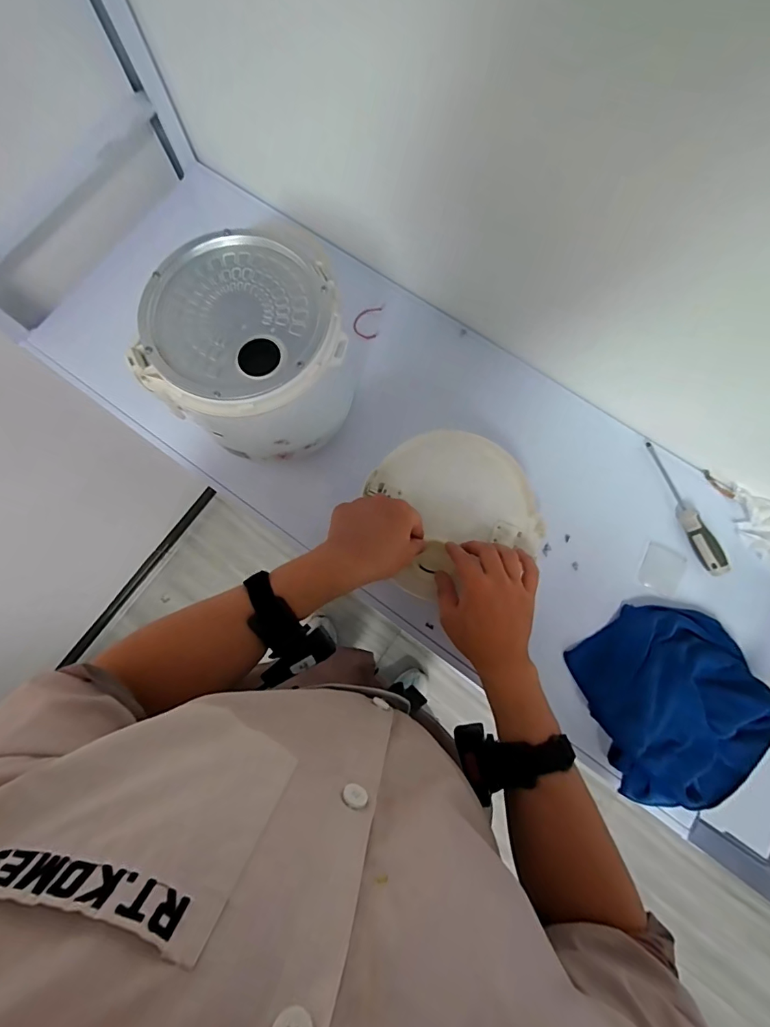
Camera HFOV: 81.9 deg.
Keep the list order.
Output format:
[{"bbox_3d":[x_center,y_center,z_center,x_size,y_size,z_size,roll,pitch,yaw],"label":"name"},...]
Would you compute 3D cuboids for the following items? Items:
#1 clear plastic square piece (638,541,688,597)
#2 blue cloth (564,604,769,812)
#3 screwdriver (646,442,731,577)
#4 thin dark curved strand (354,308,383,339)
[{"bbox_3d":[0.358,0.072,0.575,0.047,0.004,0.058,25,85,20],"label":"clear plastic square piece"},{"bbox_3d":[0.342,0.221,0.514,0.185,0.051,0.214,-19,79,-3],"label":"blue cloth"},{"bbox_3d":[0.391,-0.010,0.575,0.029,0.031,0.183,-15,79,-2],"label":"screwdriver"},{"bbox_3d":[-0.025,-0.279,0.645,0.036,0.010,0.053,14,79,4],"label":"thin dark curved strand"}]

